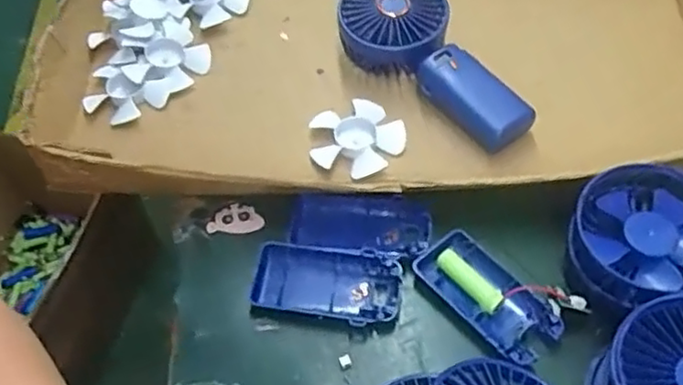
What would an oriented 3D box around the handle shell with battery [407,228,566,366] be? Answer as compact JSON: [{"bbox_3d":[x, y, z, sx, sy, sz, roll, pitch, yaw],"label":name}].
[{"bbox_3d":[0.092,0.064,0.423,0.046,0.015,0.092,-36,60,-20],"label":"handle shell with battery"}]

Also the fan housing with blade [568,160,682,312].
[{"bbox_3d":[0.189,0.032,0.416,0.096,0.048,0.085,-13,55,-6],"label":"fan housing with blade"}]

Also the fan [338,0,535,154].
[{"bbox_3d":[0.069,-0.105,0.524,0.086,0.043,0.182,-30,58,-17],"label":"fan"}]

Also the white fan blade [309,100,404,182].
[{"bbox_3d":[0.010,-0.042,0.508,0.066,0.011,0.065,31,62,23],"label":"white fan blade"}]

